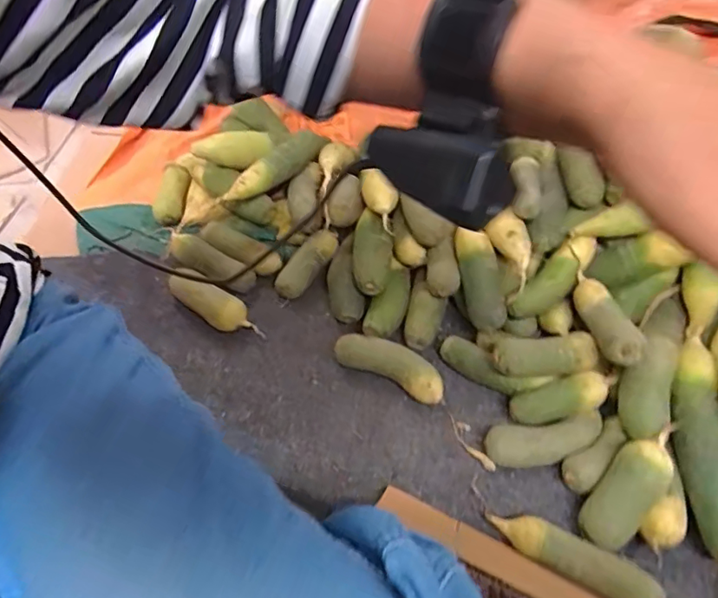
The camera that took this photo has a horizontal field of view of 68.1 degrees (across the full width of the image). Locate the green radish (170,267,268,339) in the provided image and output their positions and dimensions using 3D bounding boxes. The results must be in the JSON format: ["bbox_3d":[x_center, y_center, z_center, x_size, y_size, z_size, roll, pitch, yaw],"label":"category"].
[{"bbox_3d":[-0.211,0.009,0.776,0.163,0.045,0.046,31,58,22],"label":"green radish"}]

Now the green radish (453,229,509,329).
[{"bbox_3d":[0.169,-0.028,0.740,0.045,0.046,0.139,-15,92,-12],"label":"green radish"}]

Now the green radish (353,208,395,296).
[{"bbox_3d":[0.021,-0.074,0.772,0.059,0.045,0.133,1,65,0],"label":"green radish"}]

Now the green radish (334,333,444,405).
[{"bbox_3d":[0.045,0.090,0.719,0.152,0.046,0.052,24,55,17],"label":"green radish"}]

